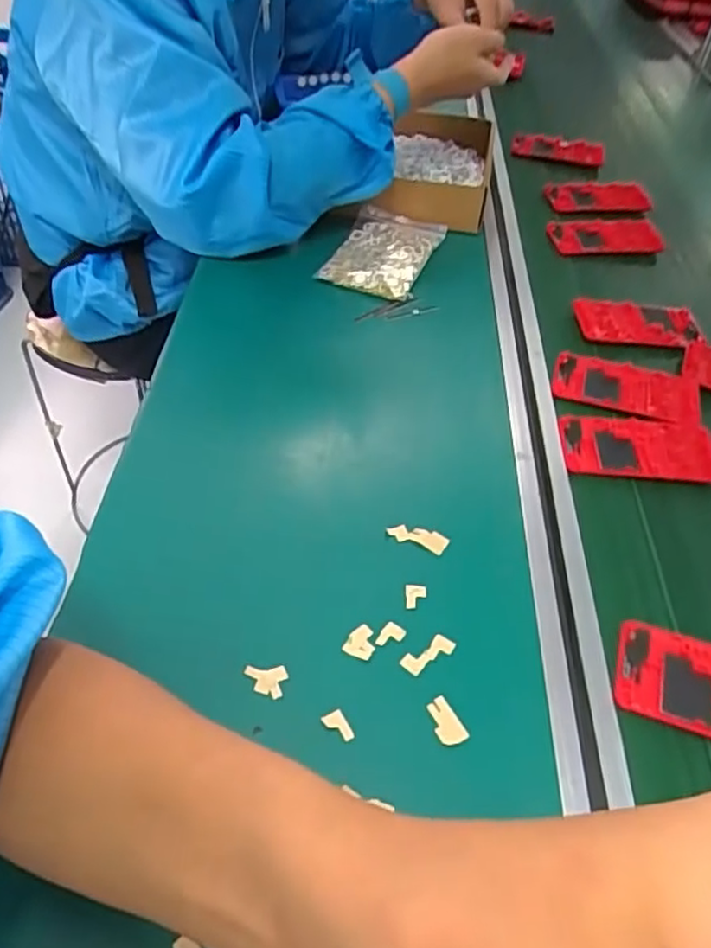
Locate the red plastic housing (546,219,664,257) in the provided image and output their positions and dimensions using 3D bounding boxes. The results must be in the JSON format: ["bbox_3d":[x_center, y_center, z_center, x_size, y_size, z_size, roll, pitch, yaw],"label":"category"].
[{"bbox_3d":[0.288,-0.280,0.794,0.127,0.008,0.073,-1,48,2],"label":"red plastic housing"}]

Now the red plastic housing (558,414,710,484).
[{"bbox_3d":[0.226,-0.022,0.545,0.123,0.008,0.064,5,47,-1],"label":"red plastic housing"}]

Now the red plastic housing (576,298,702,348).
[{"bbox_3d":[0.275,-0.149,0.660,0.118,0.010,0.059,6,47,-1],"label":"red plastic housing"}]

